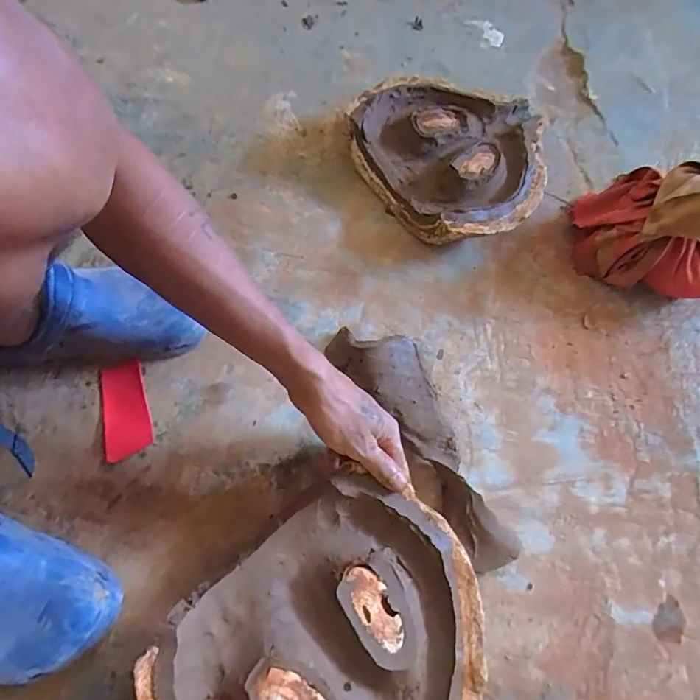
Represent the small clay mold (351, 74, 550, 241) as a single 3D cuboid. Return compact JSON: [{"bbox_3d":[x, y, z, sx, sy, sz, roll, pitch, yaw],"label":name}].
[{"bbox_3d":[0.153,-0.272,0.634,0.254,0.066,0.275,1,66,-3],"label":"small clay mold"}]

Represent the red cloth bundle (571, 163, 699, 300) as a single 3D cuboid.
[{"bbox_3d":[0.393,-0.162,0.568,0.191,0.126,0.170,31,68,10],"label":"red cloth bundle"}]

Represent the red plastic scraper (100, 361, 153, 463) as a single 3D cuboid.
[{"bbox_3d":[-0.245,0.065,0.497,0.048,0.006,0.104,-12,67,-9],"label":"red plastic scraper"}]

